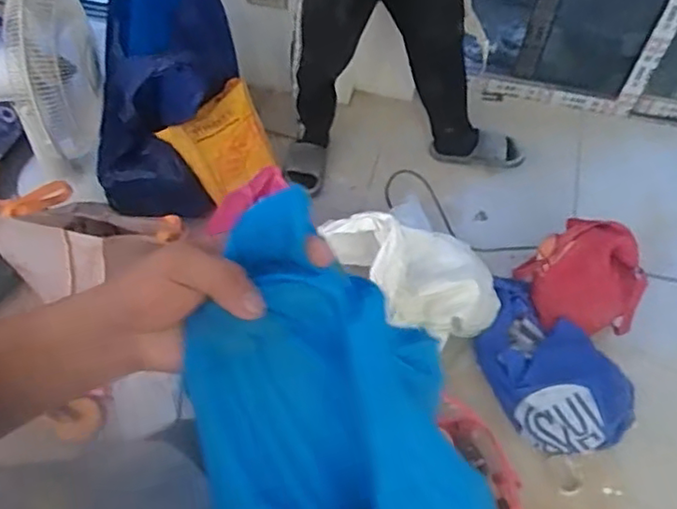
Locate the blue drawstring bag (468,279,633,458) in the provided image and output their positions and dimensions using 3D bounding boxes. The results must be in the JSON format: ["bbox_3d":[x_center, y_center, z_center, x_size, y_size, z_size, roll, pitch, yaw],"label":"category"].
[{"bbox_3d":[0.481,0.267,1.445,0.271,0.131,0.409,-35,64,-21],"label":"blue drawstring bag"}]

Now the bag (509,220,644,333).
[{"bbox_3d":[0.602,0.046,1.519,0.253,0.225,0.241,-2,57,-2],"label":"bag"}]

